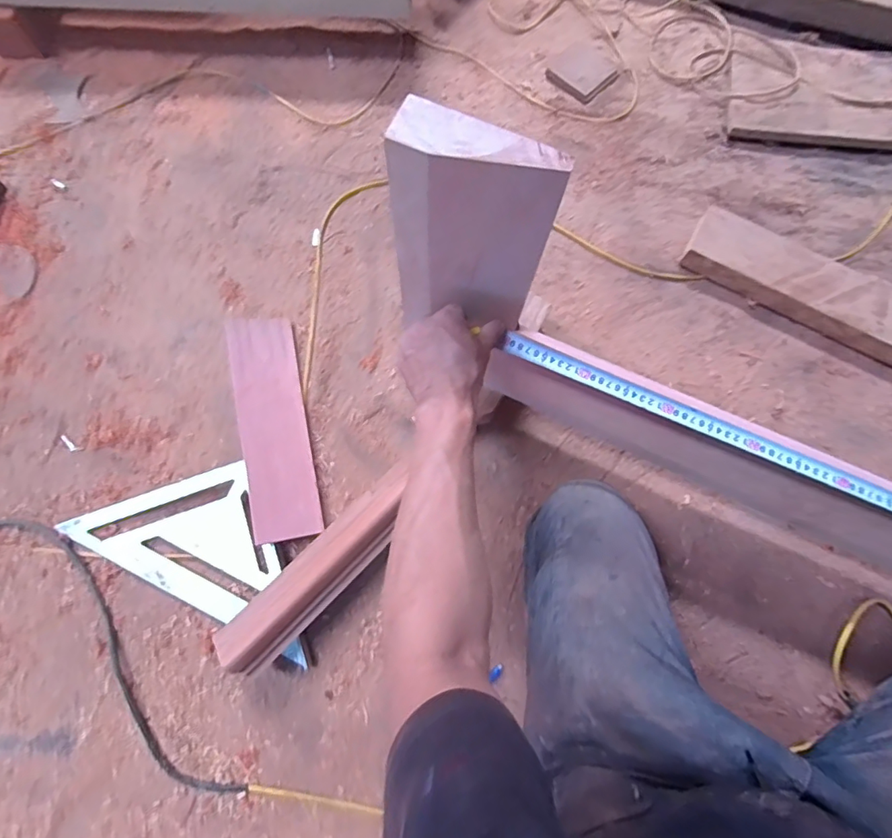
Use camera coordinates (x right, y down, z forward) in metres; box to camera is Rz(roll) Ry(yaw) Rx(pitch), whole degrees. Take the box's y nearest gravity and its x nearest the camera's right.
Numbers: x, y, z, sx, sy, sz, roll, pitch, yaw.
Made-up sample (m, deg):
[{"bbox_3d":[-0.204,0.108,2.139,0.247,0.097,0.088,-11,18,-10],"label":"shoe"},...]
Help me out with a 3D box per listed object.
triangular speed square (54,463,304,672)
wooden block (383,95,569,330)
[{"bbox_3d":[-0.330,0.164,0.709,0.381,0.027,0.190,25,76,7],"label":"triangular speed square"},{"bbox_3d":[0.022,-0.160,0.463,0.130,0.223,0.054,21,75,6],"label":"wooden block"}]

